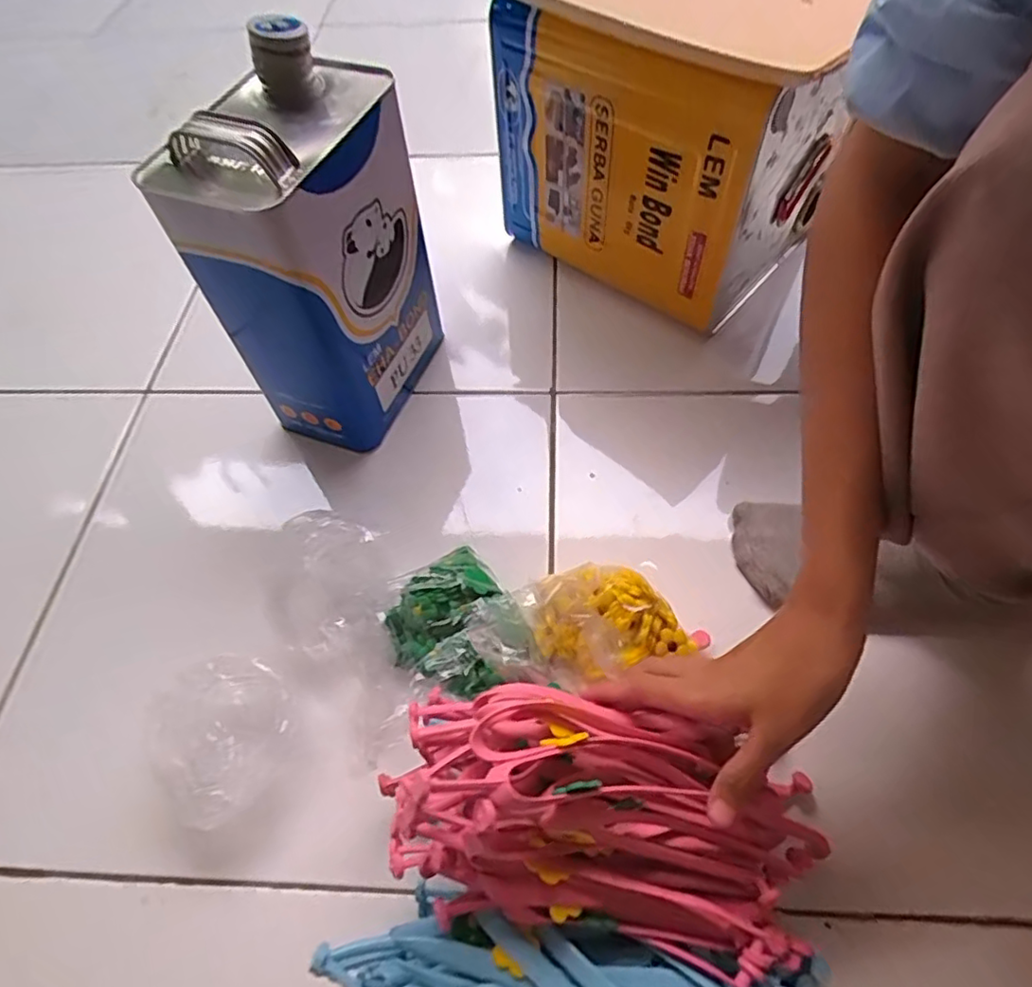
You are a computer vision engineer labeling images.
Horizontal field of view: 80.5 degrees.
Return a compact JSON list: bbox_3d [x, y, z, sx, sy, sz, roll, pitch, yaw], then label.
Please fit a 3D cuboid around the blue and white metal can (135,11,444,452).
[{"bbox_3d":[-0.150,-0.177,0.471,0.100,0.258,0.154,17,61,13],"label":"blue and white metal can"}]

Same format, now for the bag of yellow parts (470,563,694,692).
[{"bbox_3d":[0.040,0.091,0.419,0.134,0.019,0.076,-19,74,4],"label":"bag of yellow parts"}]

